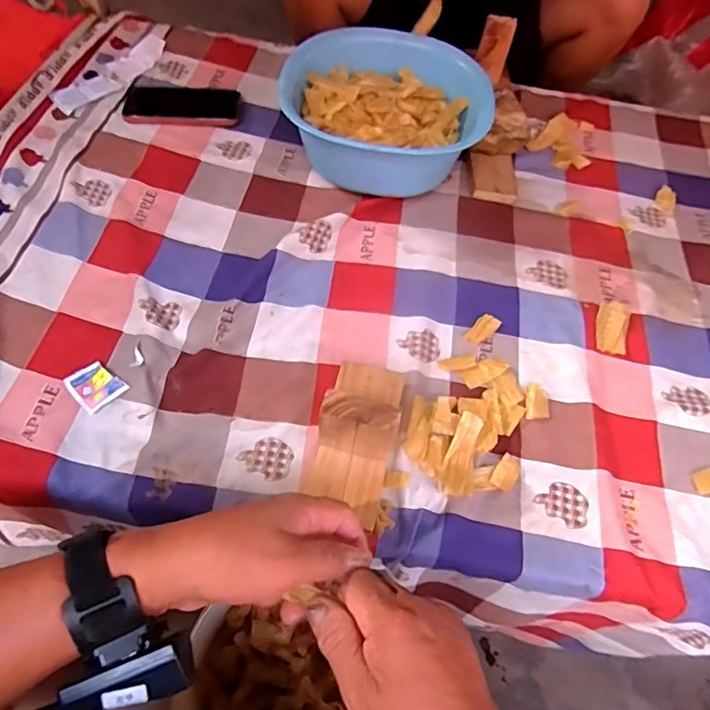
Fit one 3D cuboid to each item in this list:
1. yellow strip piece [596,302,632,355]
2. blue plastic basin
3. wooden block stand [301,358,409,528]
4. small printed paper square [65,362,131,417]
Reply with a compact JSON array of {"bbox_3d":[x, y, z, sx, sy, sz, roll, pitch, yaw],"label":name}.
[{"bbox_3d":[0.310,-0.034,0.619,0.037,0.005,0.078,20,59,9],"label":"yellow strip piece"},{"bbox_3d":[0.048,-0.342,0.730,0.256,0.123,0.256,1,58,-2],"label":"blue plastic basin"},{"bbox_3d":[0.005,0.064,0.475,0.071,0.099,0.156,14,59,6],"label":"wooden block stand"},{"bbox_3d":[-0.265,0.031,0.527,0.043,0.010,0.047,-39,69,-24],"label":"small printed paper square"}]

